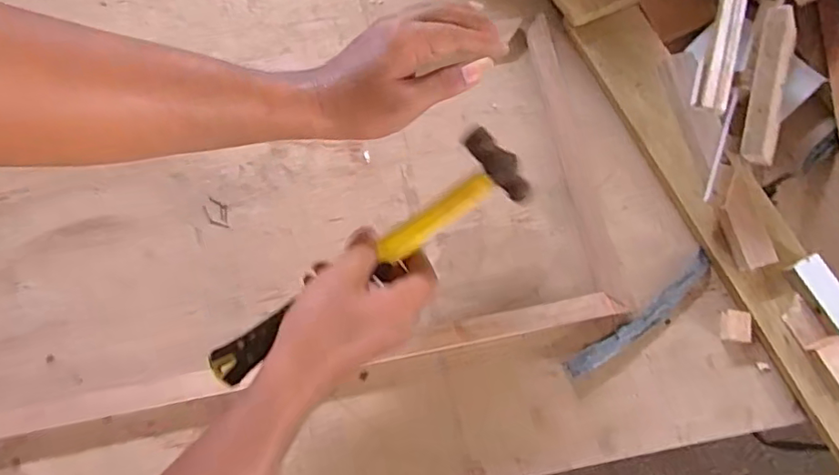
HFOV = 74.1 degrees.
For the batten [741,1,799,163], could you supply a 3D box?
[{"bbox_3d":[0.301,-0.130,0.478,0.024,0.013,0.130,7,95,2],"label":"batten"}]

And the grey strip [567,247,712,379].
[{"bbox_3d":[0.209,0.074,0.516,0.174,0.004,0.023,-36,78,-9],"label":"grey strip"}]

